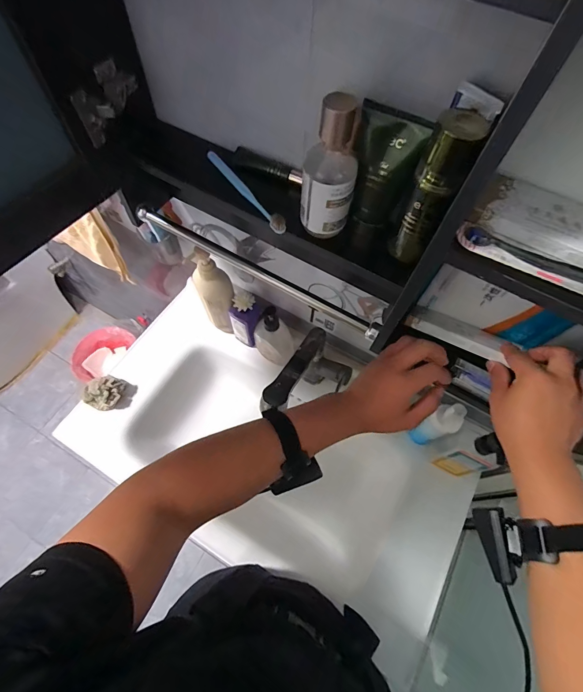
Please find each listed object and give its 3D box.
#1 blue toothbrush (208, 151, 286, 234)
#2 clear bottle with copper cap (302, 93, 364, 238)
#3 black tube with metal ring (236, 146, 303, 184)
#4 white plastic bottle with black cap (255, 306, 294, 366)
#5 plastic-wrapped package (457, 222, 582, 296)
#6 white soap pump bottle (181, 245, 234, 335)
[{"bbox_3d":[-0.061,-0.205,0.462,0.021,0.026,0.167,-34,70,-16],"label":"blue toothbrush"},{"bbox_3d":[0.042,-0.189,0.373,0.054,0.146,0.059,7,64,2],"label":"clear bottle with copper cap"},{"bbox_3d":[-0.031,-0.244,0.466,0.102,0.016,0.023,25,66,10],"label":"black tube with metal ring"},{"bbox_3d":[-0.033,-0.024,0.721,0.094,0.175,0.052,35,68,14],"label":"white plastic bottle with black cap"},{"bbox_3d":[0.234,-0.064,0.301,0.180,0.013,0.027,28,67,11],"label":"plastic-wrapped package"},{"bbox_3d":[-0.155,-0.104,0.711,0.070,0.238,0.047,-11,65,-7],"label":"white soap pump bottle"}]

